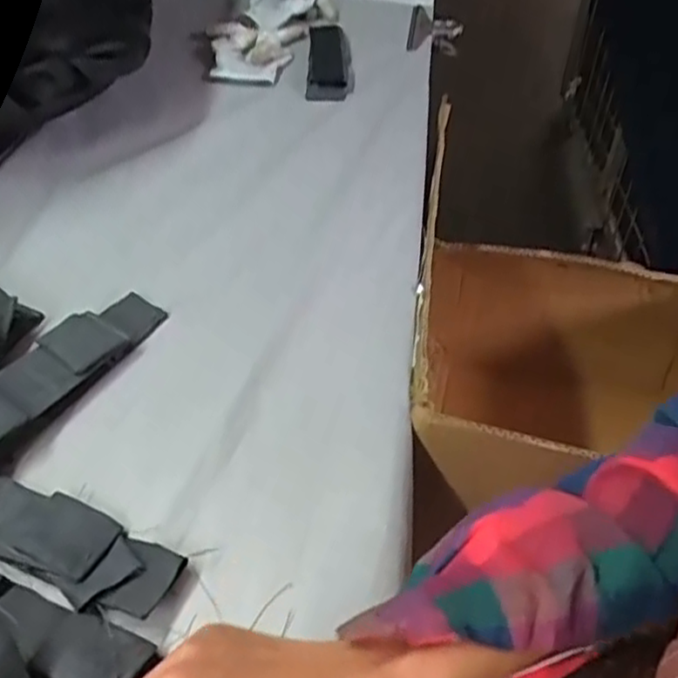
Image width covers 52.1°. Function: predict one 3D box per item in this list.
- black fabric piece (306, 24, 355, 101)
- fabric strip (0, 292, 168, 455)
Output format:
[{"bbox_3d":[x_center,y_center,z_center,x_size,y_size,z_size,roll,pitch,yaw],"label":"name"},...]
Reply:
[{"bbox_3d":[-0.010,-0.336,0.840,0.053,0.027,0.142,1,47,0],"label":"black fabric piece"},{"bbox_3d":[-0.213,0.027,0.497,0.048,0.016,0.211,39,47,4],"label":"fabric strip"}]

